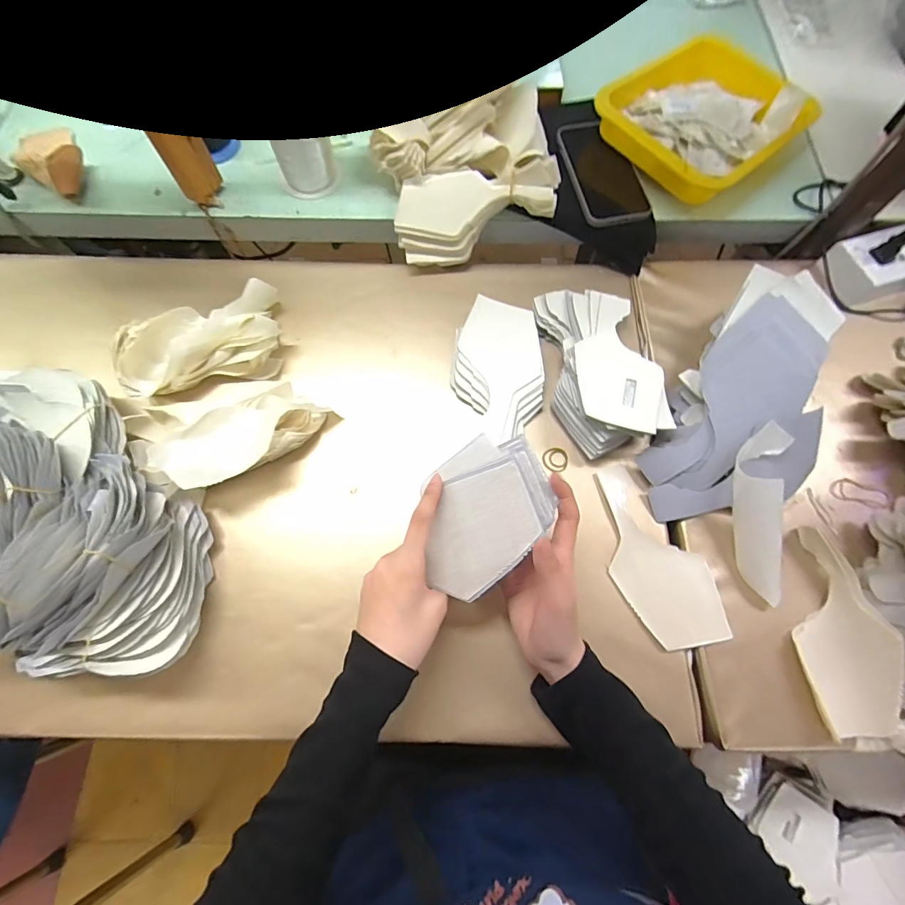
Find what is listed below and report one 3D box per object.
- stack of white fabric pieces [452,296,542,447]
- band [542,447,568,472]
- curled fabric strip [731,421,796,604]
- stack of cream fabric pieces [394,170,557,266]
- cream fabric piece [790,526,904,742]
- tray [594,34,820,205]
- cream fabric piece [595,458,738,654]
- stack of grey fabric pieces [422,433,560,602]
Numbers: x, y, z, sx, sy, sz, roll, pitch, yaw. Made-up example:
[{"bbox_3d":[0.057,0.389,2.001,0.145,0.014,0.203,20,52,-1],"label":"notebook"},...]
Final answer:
[{"bbox_3d":[0.051,-0.095,0.489,0.098,0.021,0.169,-2,70,-1],"label":"stack of white fabric pieces"},{"bbox_3d":[0.112,0.008,0.469,0.028,0.005,0.029,0,70,0],"label":"band"},{"bbox_3d":[0.295,0.057,0.410,0.046,0.031,0.165,1,90,0],"label":"curled fabric strip"},{"bbox_3d":[0.022,-0.295,0.534,0.183,0.056,0.090,-14,71,-5],"label":"stack of cream fabric pieces"},{"bbox_3d":[0.351,0.158,0.386,0.067,0.033,0.170,7,71,2],"label":"cream fabric piece"},{"bbox_3d":[0.318,-0.436,0.562,0.259,0.062,0.219,-42,76,-14],"label":"tray"},{"bbox_3d":[0.195,0.103,0.432,0.082,0.007,0.182,-27,71,-5],"label":"cream fabric piece"},{"bbox_3d":[0.027,0.051,0.374,0.129,0.030,0.096,-45,71,6],"label":"stack of grey fabric pieces"}]

